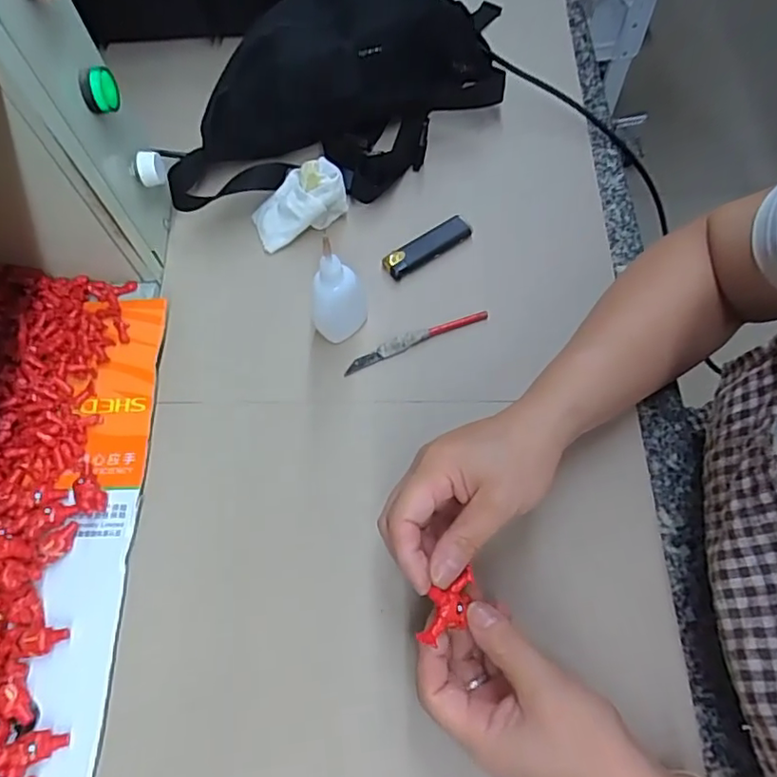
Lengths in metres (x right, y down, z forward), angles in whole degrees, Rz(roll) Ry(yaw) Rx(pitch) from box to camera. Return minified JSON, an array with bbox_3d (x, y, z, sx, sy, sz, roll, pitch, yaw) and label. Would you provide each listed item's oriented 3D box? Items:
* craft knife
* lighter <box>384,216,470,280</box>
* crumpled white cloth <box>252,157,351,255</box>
[{"bbox_3d":[0.022,-0.039,0.455,0.120,0.012,0.011,-22,65,-8],"label":"craft knife"},{"bbox_3d":[0.032,-0.120,0.490,0.078,0.014,0.021,-33,67,-13],"label":"lighter"},{"bbox_3d":[-0.079,-0.163,0.497,0.079,0.051,0.048,-26,66,-10],"label":"crumpled white cloth"}]

